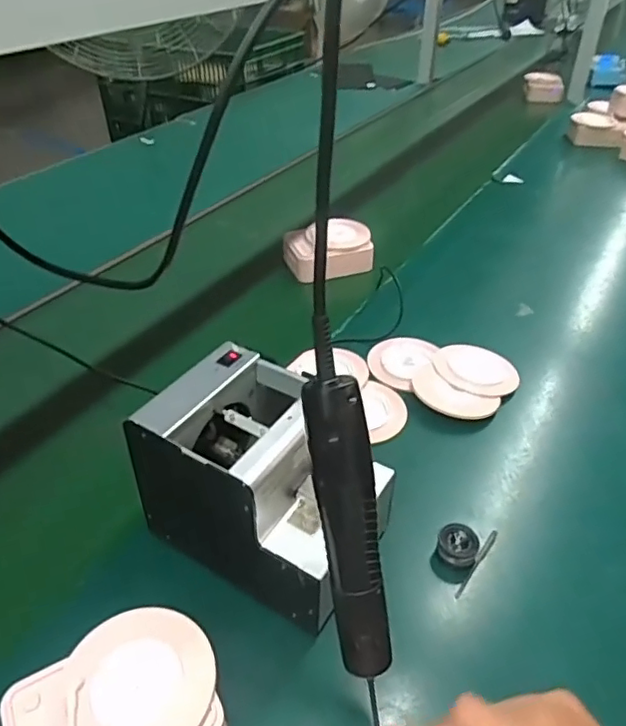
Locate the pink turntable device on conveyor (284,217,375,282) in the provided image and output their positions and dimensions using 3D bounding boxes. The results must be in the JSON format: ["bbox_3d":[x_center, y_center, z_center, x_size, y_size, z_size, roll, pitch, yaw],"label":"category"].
[{"bbox_3d":[0.029,-0.179,0.926,0.136,0.055,0.100,-19,43,-22],"label":"pink turntable device on conveyor"}]

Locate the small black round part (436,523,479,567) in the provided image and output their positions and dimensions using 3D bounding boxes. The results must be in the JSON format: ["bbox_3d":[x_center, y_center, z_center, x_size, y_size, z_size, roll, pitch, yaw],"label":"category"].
[{"bbox_3d":[0.129,0.161,0.522,0.034,0.021,0.029,19,42,22],"label":"small black round part"}]

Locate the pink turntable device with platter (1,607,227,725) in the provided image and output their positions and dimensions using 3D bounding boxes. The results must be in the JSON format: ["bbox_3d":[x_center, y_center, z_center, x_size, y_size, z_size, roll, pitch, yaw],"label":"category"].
[{"bbox_3d":[-0.128,0.237,0.393,0.129,0.040,0.112,-19,43,-23],"label":"pink turntable device with platter"}]

